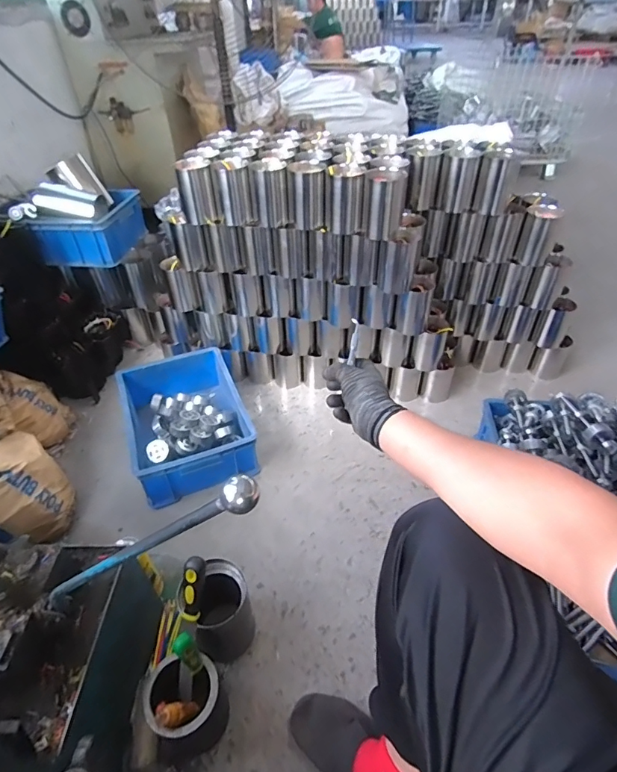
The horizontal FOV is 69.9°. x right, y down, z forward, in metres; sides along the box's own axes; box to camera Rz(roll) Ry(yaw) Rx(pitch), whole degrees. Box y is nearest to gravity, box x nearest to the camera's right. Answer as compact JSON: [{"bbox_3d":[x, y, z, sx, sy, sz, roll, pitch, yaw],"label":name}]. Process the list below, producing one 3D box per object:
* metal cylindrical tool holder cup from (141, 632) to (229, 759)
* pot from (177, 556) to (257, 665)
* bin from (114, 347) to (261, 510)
[{"bbox_3d":[-0.193,0.525,0.725,0.107,0.150,0.110,28,51,29],"label":"metal cylindrical tool holder cup"},{"bbox_3d":[-0.163,0.370,0.776,0.107,0.309,0.120,-17,45,-16],"label":"pot"},{"bbox_3d":[-0.328,0.092,1.198,0.291,0.134,0.406,-17,45,-16],"label":"bin"}]

